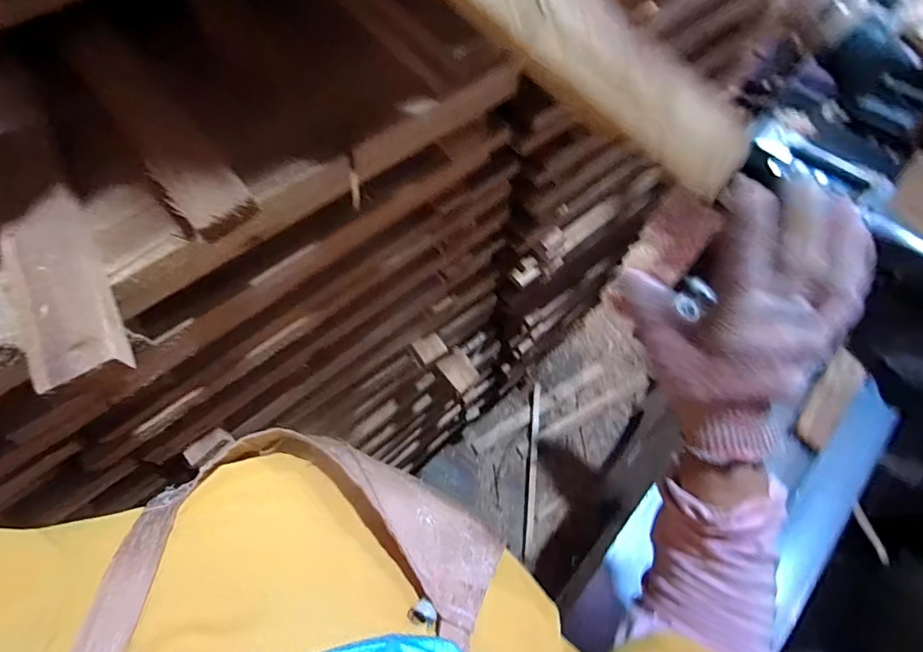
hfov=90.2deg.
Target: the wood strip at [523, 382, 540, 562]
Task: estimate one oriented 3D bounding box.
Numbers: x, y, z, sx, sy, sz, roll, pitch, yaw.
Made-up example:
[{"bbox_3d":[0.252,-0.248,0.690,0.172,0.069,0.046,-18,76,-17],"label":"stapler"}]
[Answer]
[{"bbox_3d":[0.214,0.422,1.374,0.024,0.024,0.498,6,65,3],"label":"wood strip"}]

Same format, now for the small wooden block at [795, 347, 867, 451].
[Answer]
[{"bbox_3d":[0.528,0.104,0.657,0.043,0.016,0.154,29,75,44],"label":"small wooden block"}]

